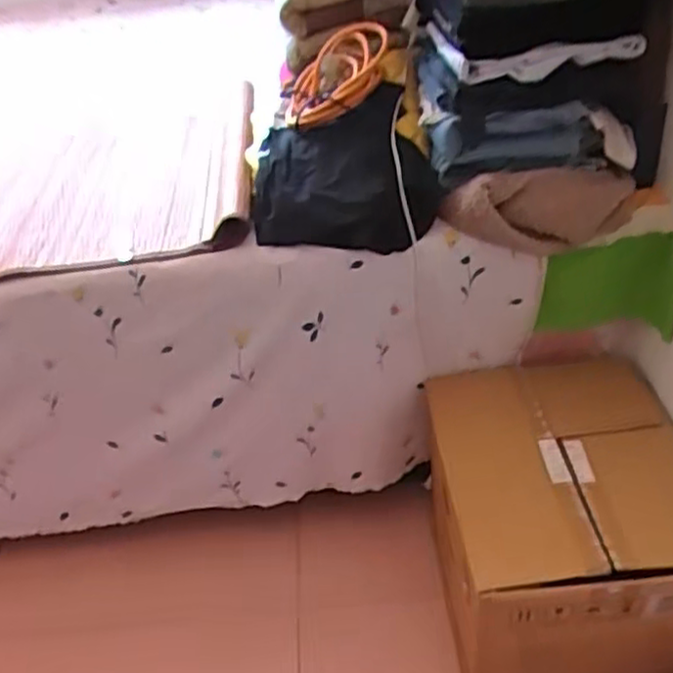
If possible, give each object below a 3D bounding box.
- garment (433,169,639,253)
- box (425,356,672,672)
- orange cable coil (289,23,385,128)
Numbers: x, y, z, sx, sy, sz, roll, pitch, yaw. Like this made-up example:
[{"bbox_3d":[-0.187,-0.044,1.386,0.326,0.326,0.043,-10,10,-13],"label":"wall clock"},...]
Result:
[{"bbox_3d":[0.284,-0.178,1.005,0.266,0.102,0.088,-10,39,-5],"label":"garment"},{"bbox_3d":[0.344,0.298,1.146,0.369,0.315,0.418,-5,38,2],"label":"box"},{"bbox_3d":[-0.001,-0.412,1.127,0.155,0.122,0.152,-2,39,5],"label":"orange cable coil"}]

